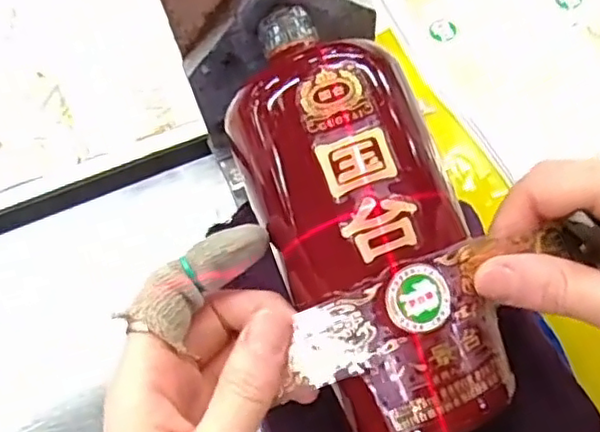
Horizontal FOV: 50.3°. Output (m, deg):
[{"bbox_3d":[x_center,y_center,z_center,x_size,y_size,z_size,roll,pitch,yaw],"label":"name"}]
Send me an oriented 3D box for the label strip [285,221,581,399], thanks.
[{"bbox_3d":[0.051,0.029,0.247,0.127,0.018,0.027,-25,71,-7],"label":"label strip"}]

